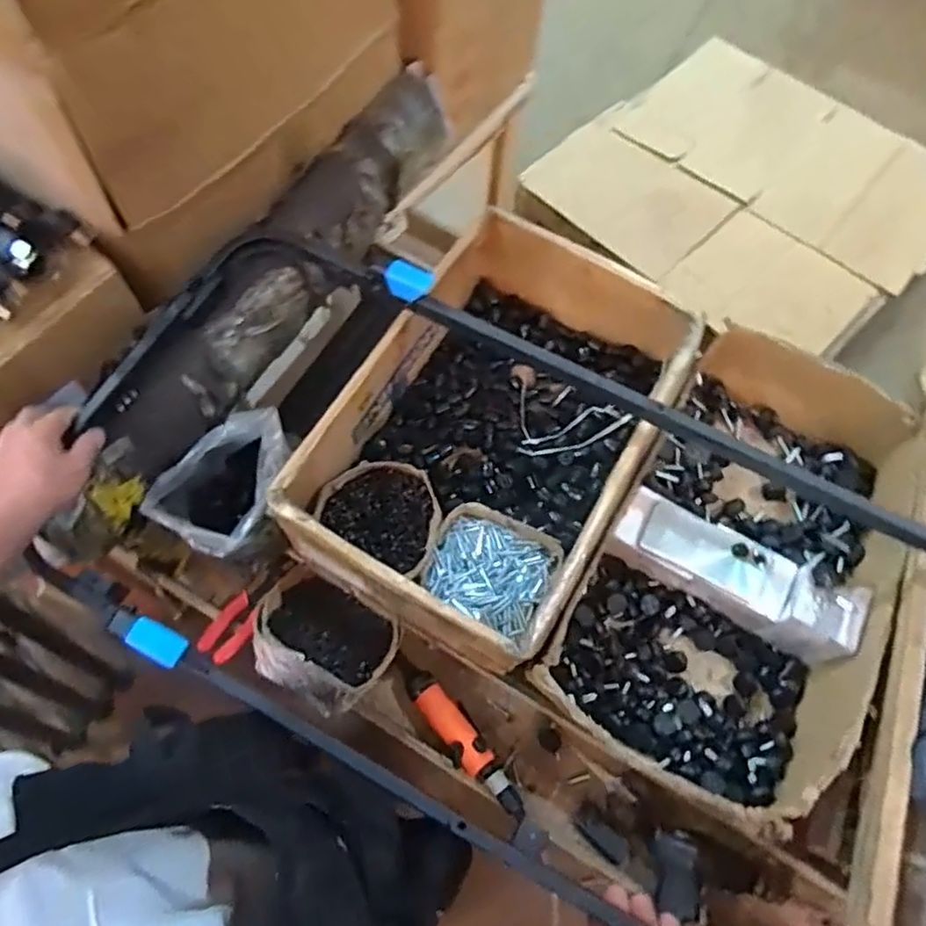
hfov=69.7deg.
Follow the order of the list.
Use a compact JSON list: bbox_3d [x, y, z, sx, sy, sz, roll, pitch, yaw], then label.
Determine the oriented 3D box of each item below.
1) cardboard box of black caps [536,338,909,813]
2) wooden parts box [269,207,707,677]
[{"bbox_3d":[0.361,0.124,0.843,0.331,0.138,0.573,30,69,10],"label":"cardboard box of black caps"},{"bbox_3d":[0.043,-0.040,0.881,0.343,0.163,0.517,29,69,10],"label":"wooden parts box"}]

